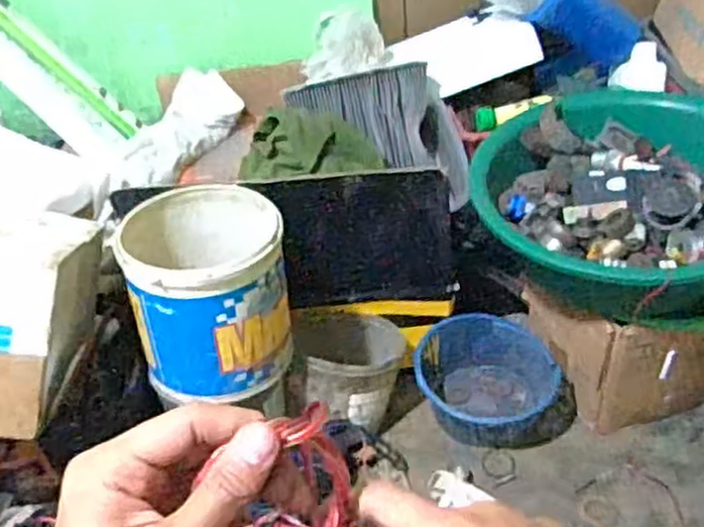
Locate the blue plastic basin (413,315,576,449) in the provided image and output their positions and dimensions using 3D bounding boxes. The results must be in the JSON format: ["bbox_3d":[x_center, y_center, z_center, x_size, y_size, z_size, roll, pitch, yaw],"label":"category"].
[{"bbox_3d":[0.193,0.164,1.006,0.203,0.110,0.146,3,40,12],"label":"blue plastic basin"}]

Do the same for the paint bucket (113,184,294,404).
[{"bbox_3d":[-0.164,0.035,0.865,0.170,0.185,0.181,-4,39,3],"label":"paint bucket"}]

